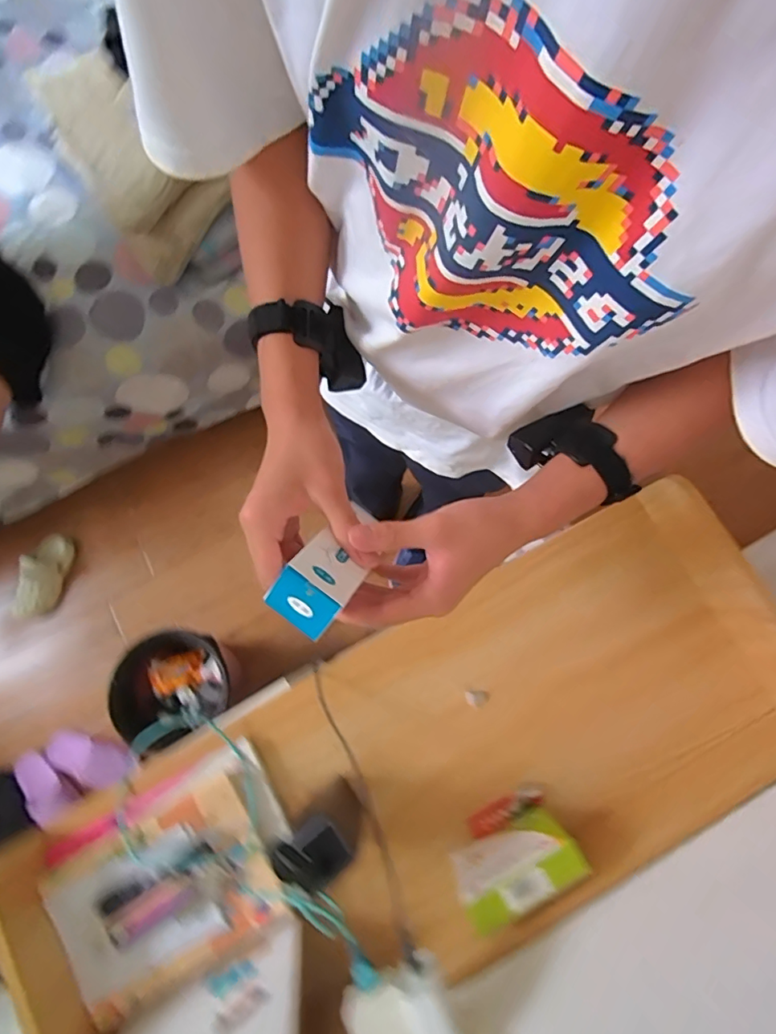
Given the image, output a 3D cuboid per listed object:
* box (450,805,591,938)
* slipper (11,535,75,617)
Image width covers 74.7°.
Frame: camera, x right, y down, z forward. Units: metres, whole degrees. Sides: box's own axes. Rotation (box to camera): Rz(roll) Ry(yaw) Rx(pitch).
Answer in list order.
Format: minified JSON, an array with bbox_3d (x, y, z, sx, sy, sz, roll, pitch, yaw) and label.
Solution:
[{"bbox_3d":[0.119,0.331,0.485,0.114,0.099,0.035,-29,79,-6],"label":"box"},{"bbox_3d":[-1.000,0.174,1.475,0.103,0.101,0.250,21,79,5],"label":"slipper"}]

